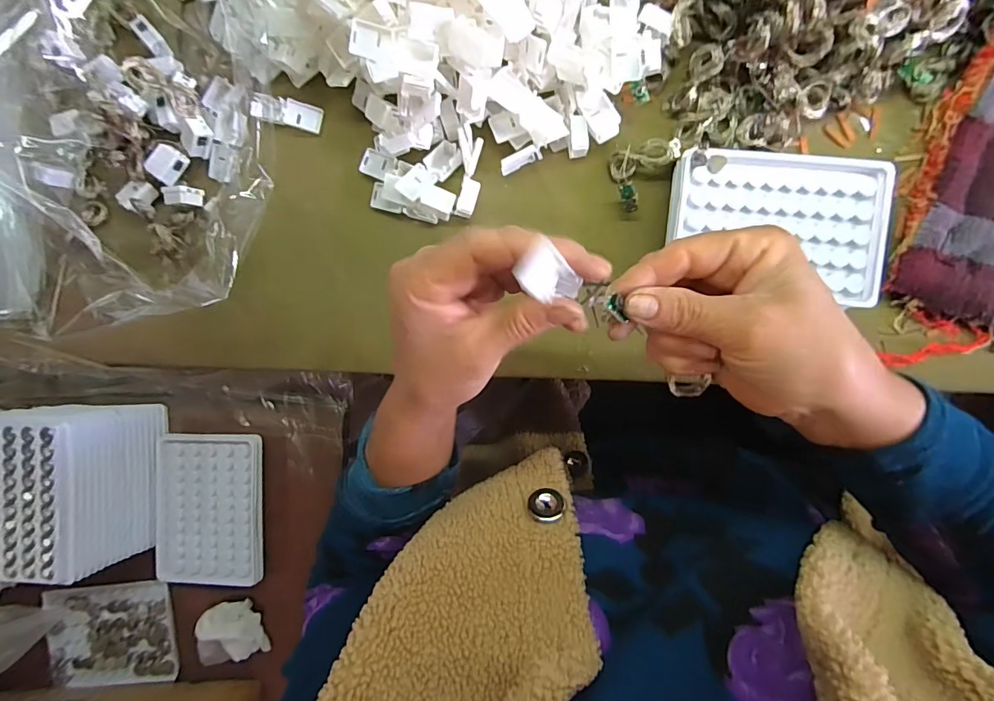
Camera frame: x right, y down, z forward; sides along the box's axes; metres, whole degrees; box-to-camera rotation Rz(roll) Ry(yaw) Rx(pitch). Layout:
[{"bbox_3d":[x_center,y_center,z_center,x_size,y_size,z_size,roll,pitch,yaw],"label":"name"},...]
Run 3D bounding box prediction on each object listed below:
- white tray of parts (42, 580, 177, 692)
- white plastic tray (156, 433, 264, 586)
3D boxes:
[{"bbox_3d":[-0.363,0.266,0.430,0.126,0.009,0.087,-6,90,6],"label":"white tray of parts"},{"bbox_3d":[-0.256,0.141,0.414,0.093,0.011,0.130,-2,90,5],"label":"white plastic tray"}]

